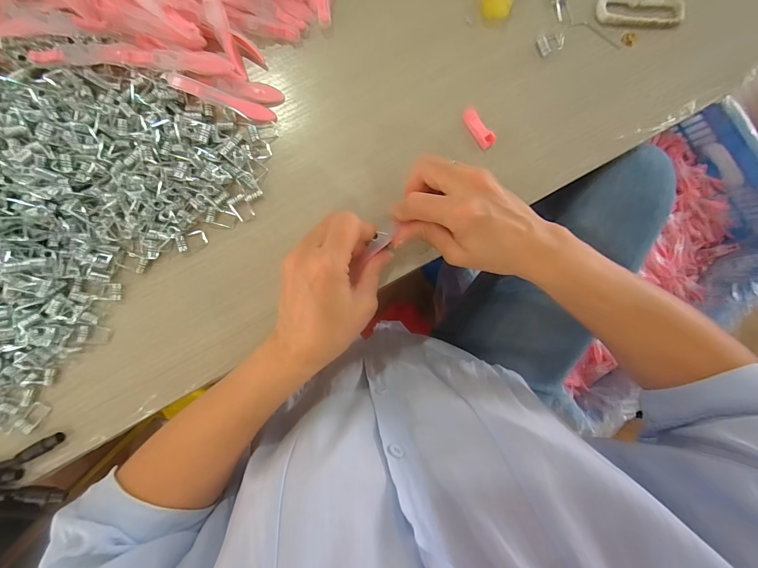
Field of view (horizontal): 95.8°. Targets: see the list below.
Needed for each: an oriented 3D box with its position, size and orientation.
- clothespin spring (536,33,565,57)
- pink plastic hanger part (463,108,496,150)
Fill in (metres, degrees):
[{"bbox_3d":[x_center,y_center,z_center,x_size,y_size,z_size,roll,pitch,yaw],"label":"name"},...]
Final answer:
[{"bbox_3d":[0.157,-0.219,0.309,0.028,0.004,0.017,-26,93,-5],"label":"clothespin spring"},{"bbox_3d":[0.087,-0.136,0.300,0.016,0.009,0.037,-31,93,-5],"label":"pink plastic hanger part"}]

